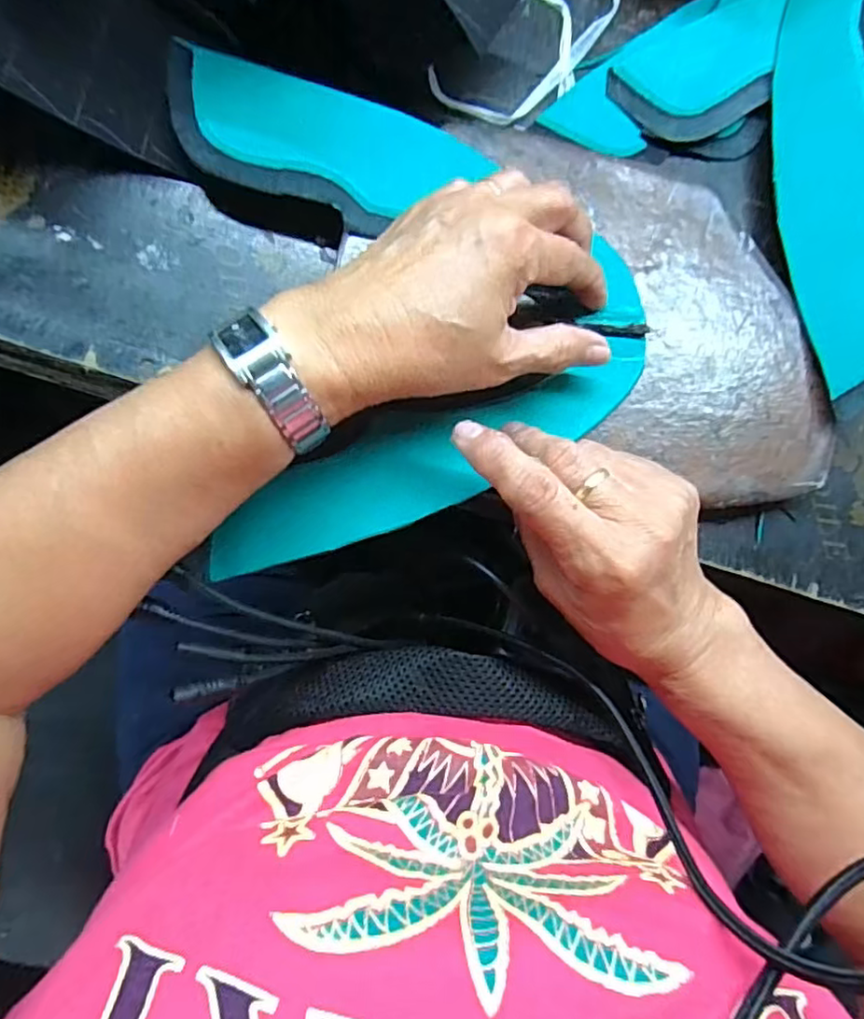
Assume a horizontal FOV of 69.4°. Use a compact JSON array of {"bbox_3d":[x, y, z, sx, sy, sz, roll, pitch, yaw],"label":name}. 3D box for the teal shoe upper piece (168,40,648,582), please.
[{"bbox_3d":[-0.005,-0.106,0.311,0.218,0.020,0.249,-5,87,-7],"label":"teal shoe upper piece"}]

